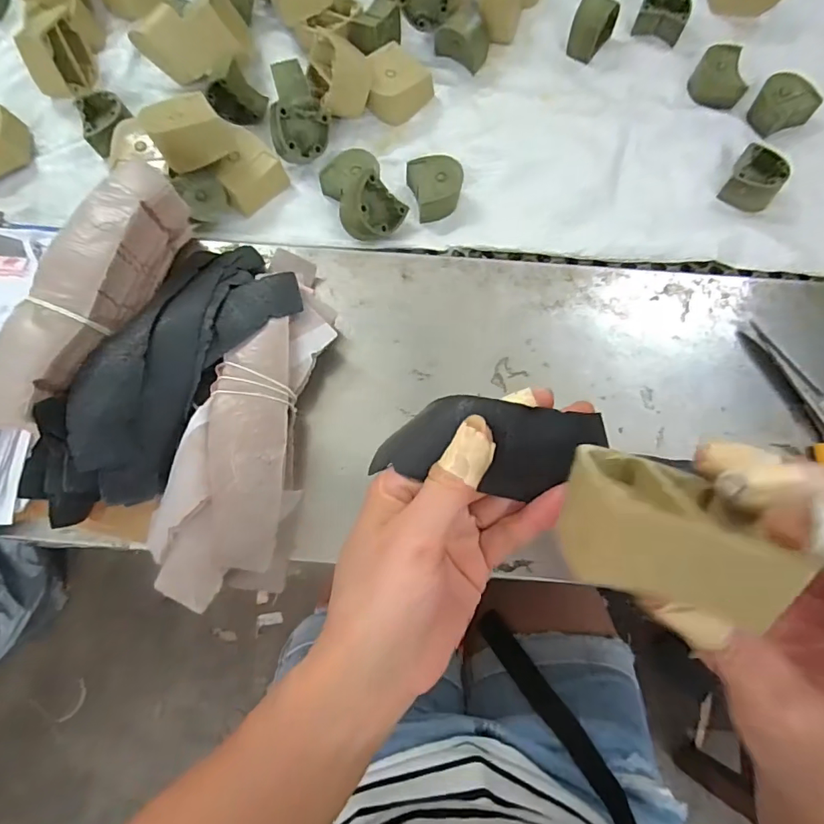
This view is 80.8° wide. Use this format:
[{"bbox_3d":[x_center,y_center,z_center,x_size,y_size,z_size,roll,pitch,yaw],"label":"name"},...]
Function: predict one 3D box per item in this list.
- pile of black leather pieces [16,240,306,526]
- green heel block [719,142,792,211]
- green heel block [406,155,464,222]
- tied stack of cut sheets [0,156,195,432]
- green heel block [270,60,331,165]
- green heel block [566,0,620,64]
[{"bbox_3d":[-0.168,-0.030,0.317,0.100,0.046,0.214,34,74,8],"label":"pile of black leather pieces"},{"bbox_3d":[0.289,-0.196,0.404,0.039,0.024,0.045,29,74,7],"label":"green heel block"},{"bbox_3d":[0.021,-0.187,0.398,0.039,0.022,0.048,-15,74,-7],"label":"green heel block"},{"bbox_3d":[-0.208,-0.071,0.316,0.041,0.063,0.183,18,73,3],"label":"tied stack of cut sheets"},{"bbox_3d":[-0.095,-0.249,0.408,0.045,0.038,0.074,-9,73,-5],"label":"green heel block"},{"bbox_3d":[0.166,-0.356,0.438,0.027,0.038,0.043,38,75,9],"label":"green heel block"}]

